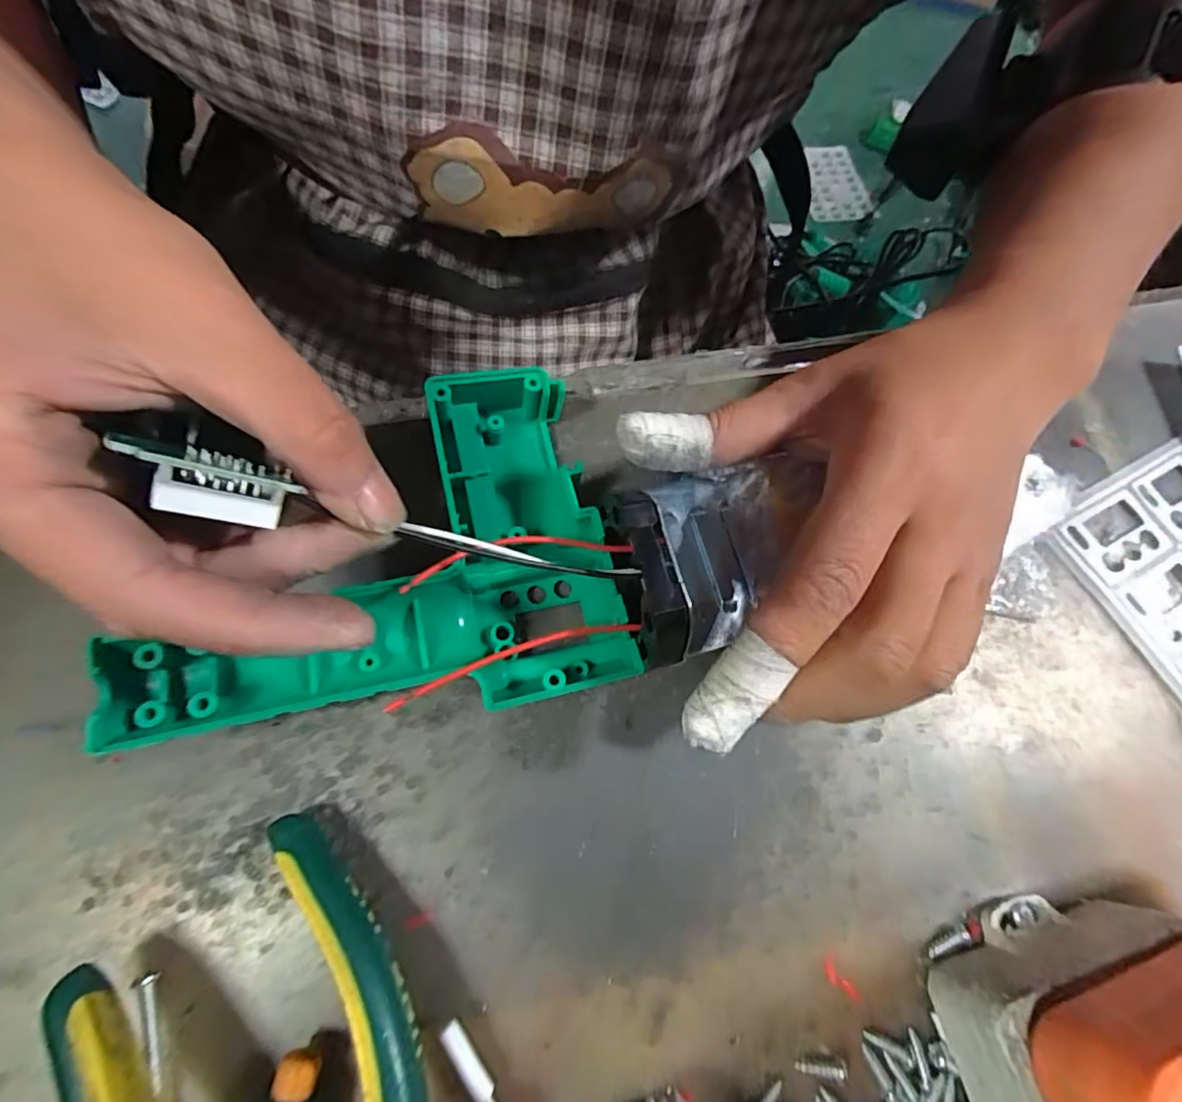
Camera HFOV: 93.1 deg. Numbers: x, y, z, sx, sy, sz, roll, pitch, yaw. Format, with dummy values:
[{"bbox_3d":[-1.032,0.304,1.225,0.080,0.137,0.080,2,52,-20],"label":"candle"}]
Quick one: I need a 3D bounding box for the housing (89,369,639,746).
[{"bbox_3d":[-0.068,-0.006,0.197,0.146,0.043,0.124,-7,63,-5],"label":"housing"}]

